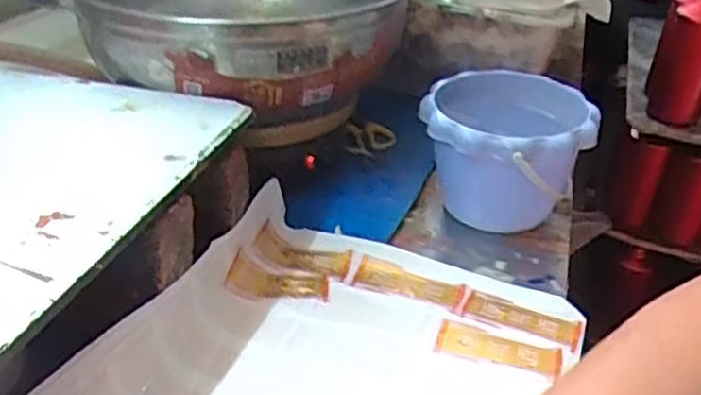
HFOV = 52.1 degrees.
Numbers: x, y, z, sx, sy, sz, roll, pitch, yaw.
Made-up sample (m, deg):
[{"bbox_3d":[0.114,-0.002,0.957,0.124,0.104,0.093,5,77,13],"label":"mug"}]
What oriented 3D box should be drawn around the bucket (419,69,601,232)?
[{"bbox_3d":[0.144,-0.040,0.684,0.153,0.120,0.158,4,31,-2],"label":"bucket"}]

